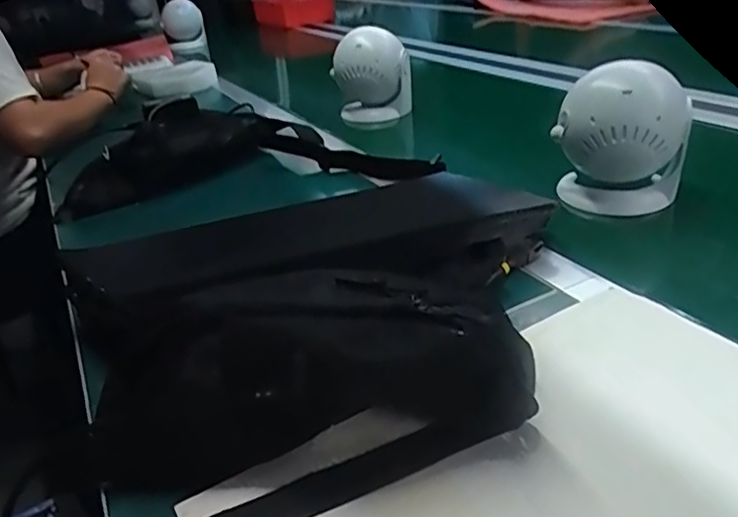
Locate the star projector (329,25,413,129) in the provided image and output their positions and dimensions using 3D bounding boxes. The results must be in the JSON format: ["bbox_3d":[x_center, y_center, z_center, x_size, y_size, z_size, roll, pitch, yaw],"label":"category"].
[{"bbox_3d":[0.003,-0.285,0.944,0.099,0.140,0.091,20,36,39],"label":"star projector"}]

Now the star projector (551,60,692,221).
[{"bbox_3d":[0.249,-0.116,0.594,0.113,0.139,0.096,10,31,27],"label":"star projector"}]

